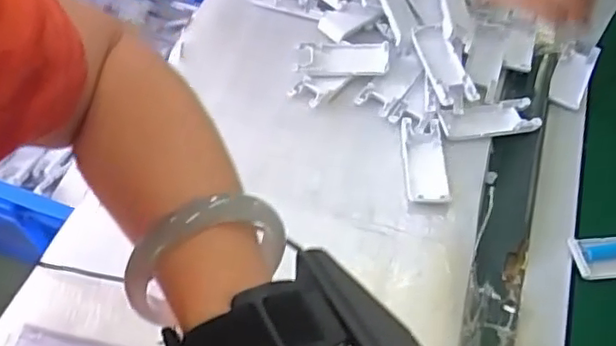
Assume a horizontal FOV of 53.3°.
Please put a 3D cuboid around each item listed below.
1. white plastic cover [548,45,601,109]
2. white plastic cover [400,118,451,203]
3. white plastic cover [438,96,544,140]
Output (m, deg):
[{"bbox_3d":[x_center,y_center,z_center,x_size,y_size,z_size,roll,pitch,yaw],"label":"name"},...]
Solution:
[{"bbox_3d":[0.307,-0.115,0.712,0.040,0.012,0.094,26,67,14],"label":"white plastic cover"},{"bbox_3d":[0.117,-0.013,0.617,0.043,0.010,0.101,3,54,-3],"label":"white plastic cover"},{"bbox_3d":[0.191,-0.057,0.656,0.107,0.012,0.044,-8,55,-10],"label":"white plastic cover"}]

